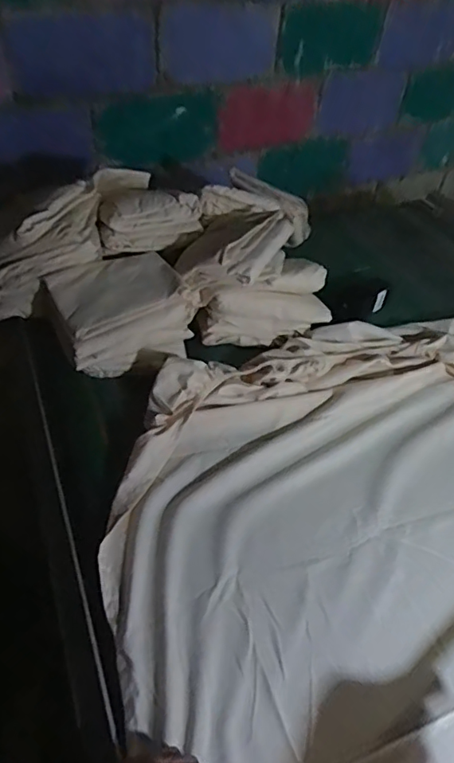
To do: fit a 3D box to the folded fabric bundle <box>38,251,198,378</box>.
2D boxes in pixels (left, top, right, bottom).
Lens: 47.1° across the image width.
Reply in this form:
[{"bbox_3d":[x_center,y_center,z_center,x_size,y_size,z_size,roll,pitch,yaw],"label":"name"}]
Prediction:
[{"bbox_3d":[-0.203,-0.132,0.991,0.239,0.102,0.239,-18,49,-22],"label":"folded fabric bundle"}]

